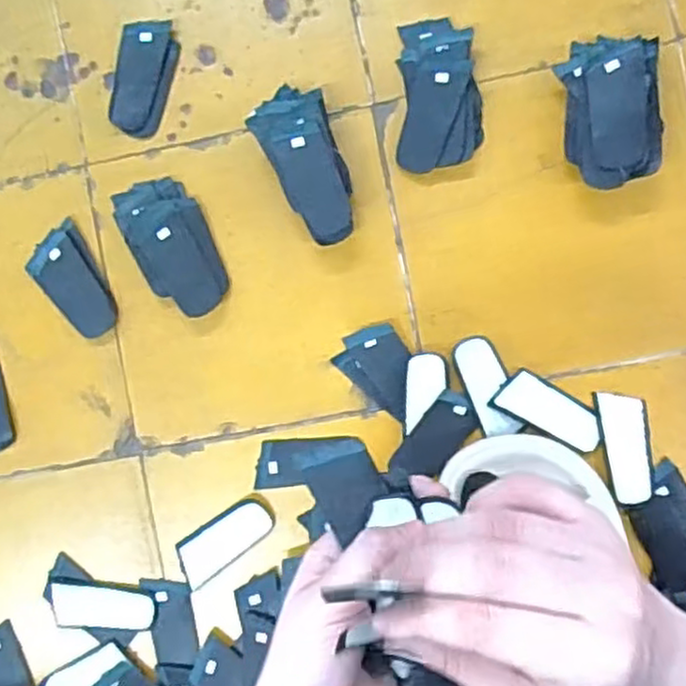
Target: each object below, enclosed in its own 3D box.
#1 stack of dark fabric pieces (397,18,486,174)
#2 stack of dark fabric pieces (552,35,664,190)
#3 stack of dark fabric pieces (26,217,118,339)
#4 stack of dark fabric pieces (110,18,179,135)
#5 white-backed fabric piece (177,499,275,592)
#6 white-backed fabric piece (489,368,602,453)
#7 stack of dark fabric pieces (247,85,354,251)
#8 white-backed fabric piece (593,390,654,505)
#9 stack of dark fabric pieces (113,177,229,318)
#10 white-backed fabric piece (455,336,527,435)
[{"bbox_3d":[0.064,-0.162,0.476,0.053,0.017,0.096,1,90,3],"label":"stack of dark fabric pieces"},{"bbox_3d":[0.170,-0.144,0.457,0.060,0.040,0.092,-7,90,3],"label":"stack of dark fabric pieces"},{"bbox_3d":[-0.184,-0.040,0.495,0.039,0.005,0.078,-28,89,3],"label":"stack of dark fabric pieces"},{"bbox_3d":[-0.134,-0.177,0.488,0.038,0.006,0.075,12,91,3],"label":"stack of dark fabric pieces"},{"bbox_3d":[-0.081,0.135,0.499,0.073,0.004,0.031,-35,88,3],"label":"white-backed fabric piece"},{"bbox_3d":[0.136,0.046,0.480,0.072,0.005,0.031,32,92,3],"label":"white-backed fabric piece"},{"bbox_3d":[-0.020,-0.116,0.474,0.047,0.031,0.101,-28,89,3],"label":"stack of dark fabric pieces"},{"bbox_3d":[0.187,0.067,0.477,0.032,0.007,0.072,-11,90,3],"label":"white-backed fabric piece"},{"bbox_3d":[-0.113,-0.065,0.489,0.053,0.013,0.097,-27,89,3],"label":"stack of dark fabric pieces"},{"bbox_3d":[0.096,0.029,0.482,0.029,0.004,0.067,-21,89,3],"label":"white-backed fabric piece"}]

